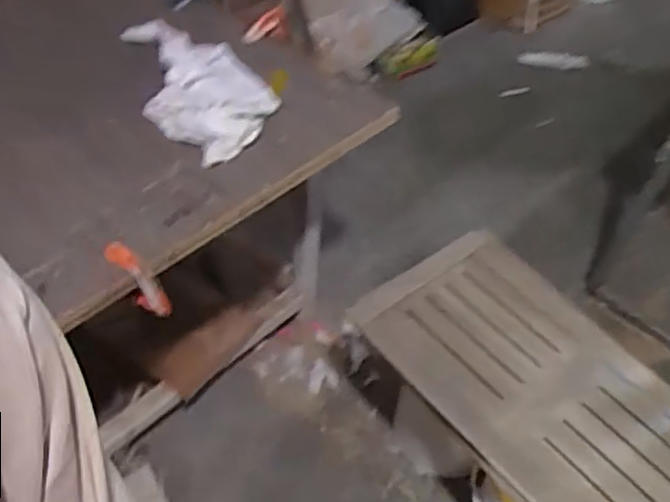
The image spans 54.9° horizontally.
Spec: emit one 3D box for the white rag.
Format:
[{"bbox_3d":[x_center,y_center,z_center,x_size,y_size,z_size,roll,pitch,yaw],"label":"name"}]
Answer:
[{"bbox_3d":[-0.253,-0.314,1.179,0.217,0.060,0.419,-30,57,-29],"label":"white rag"}]

